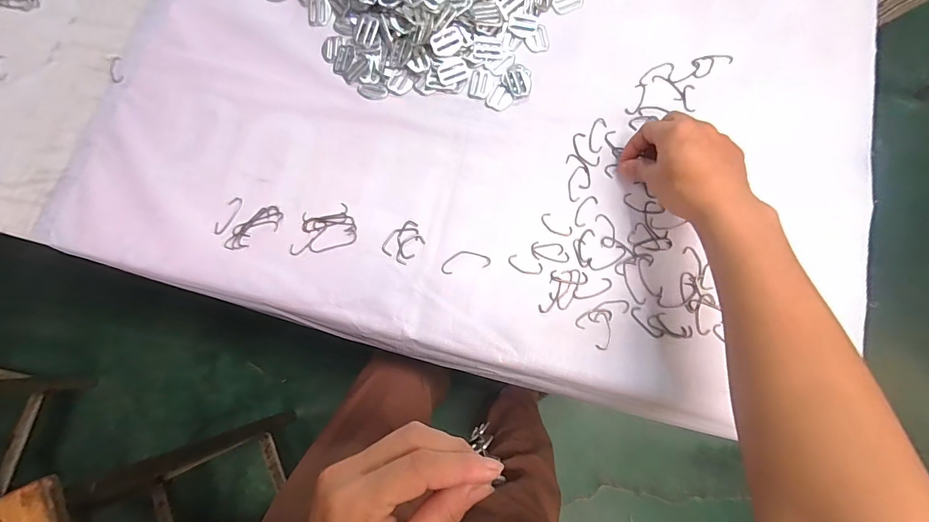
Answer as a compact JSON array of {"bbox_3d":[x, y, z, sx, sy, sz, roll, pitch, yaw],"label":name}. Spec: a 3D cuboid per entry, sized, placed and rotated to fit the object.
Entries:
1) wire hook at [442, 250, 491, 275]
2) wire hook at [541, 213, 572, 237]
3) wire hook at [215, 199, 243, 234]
[{"bbox_3d":[0.001,0.000,0.377,0.046,0.004,0.020,-10,77,-1],"label":"wire hook"},{"bbox_3d":[0.086,-0.033,0.382,0.031,0.004,0.015,36,81,9],"label":"wire hook"},{"bbox_3d":[-0.231,-0.044,0.396,0.014,0.004,0.041,24,79,7],"label":"wire hook"}]

